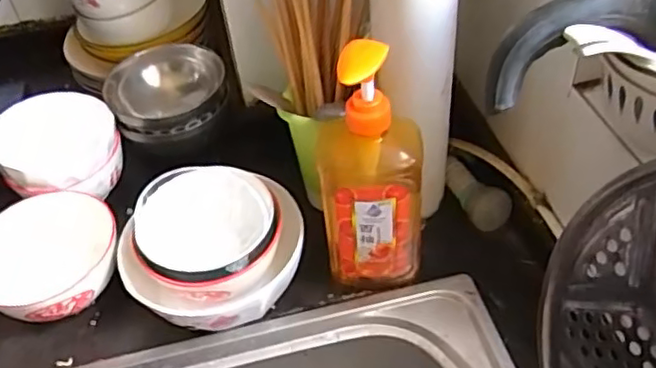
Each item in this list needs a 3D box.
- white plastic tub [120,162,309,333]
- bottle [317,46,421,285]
[{"bbox_3d":[-0.108,0.069,0.612,0.168,0.096,0.141,-10,46,-4],"label":"white plastic tub"},{"bbox_3d":[0.037,-0.013,0.559,0.086,0.263,0.077,-4,46,2],"label":"bottle"}]

